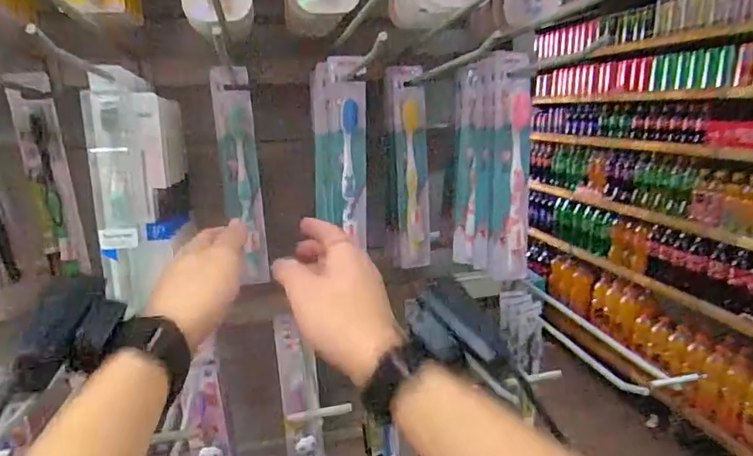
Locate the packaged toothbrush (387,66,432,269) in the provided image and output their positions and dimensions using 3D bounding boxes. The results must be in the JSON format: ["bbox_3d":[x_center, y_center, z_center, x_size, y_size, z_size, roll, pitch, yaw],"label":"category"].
[{"bbox_3d":[0.038,-0.063,0.569,0.044,0.215,0.023,1,14,10],"label":"packaged toothbrush"}]

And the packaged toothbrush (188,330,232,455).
[{"bbox_3d":[-0.181,0.231,0.561,0.042,0.219,0.022,-9,15,-30],"label":"packaged toothbrush"}]

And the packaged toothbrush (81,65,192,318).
[{"bbox_3d":[-0.199,-0.039,0.450,0.035,0.184,0.090,8,16,34],"label":"packaged toothbrush"}]

